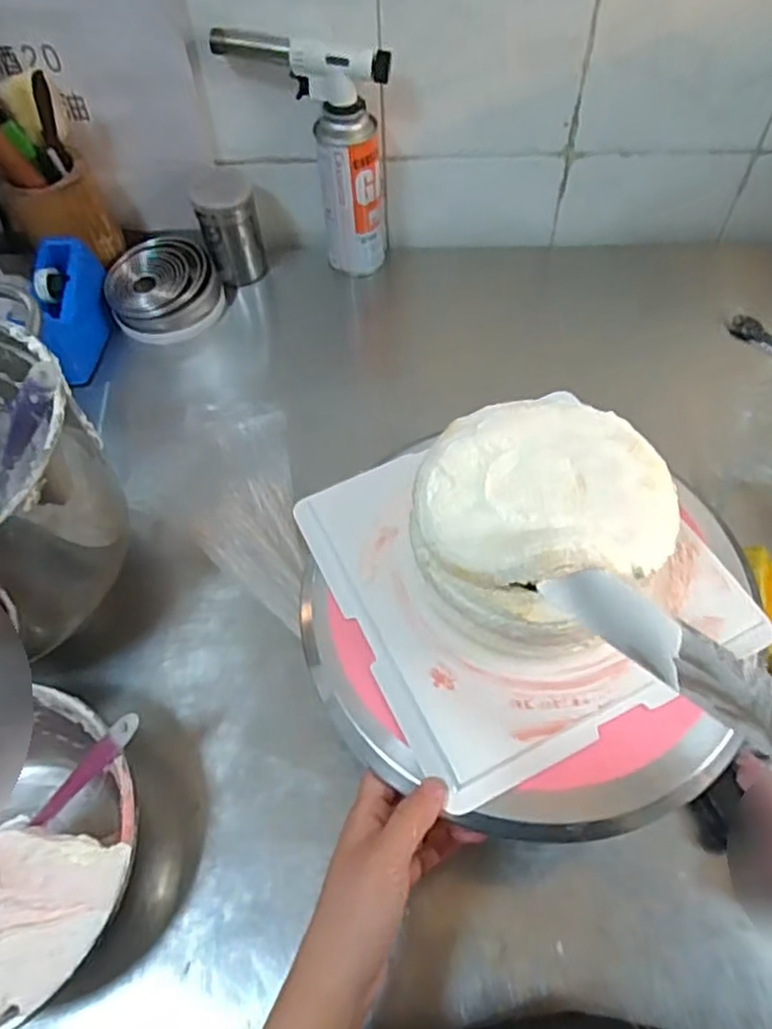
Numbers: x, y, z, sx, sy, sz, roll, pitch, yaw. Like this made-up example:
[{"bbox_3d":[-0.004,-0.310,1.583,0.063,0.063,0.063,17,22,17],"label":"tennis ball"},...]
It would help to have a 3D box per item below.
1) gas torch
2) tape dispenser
[{"bbox_3d":[-0.079,-0.367,0.738,0.164,0.233,0.059,-2,58,1],"label":"gas torch"},{"bbox_3d":[-0.338,-0.216,0.743,0.063,0.090,0.130,-3,58,0],"label":"tape dispenser"}]

